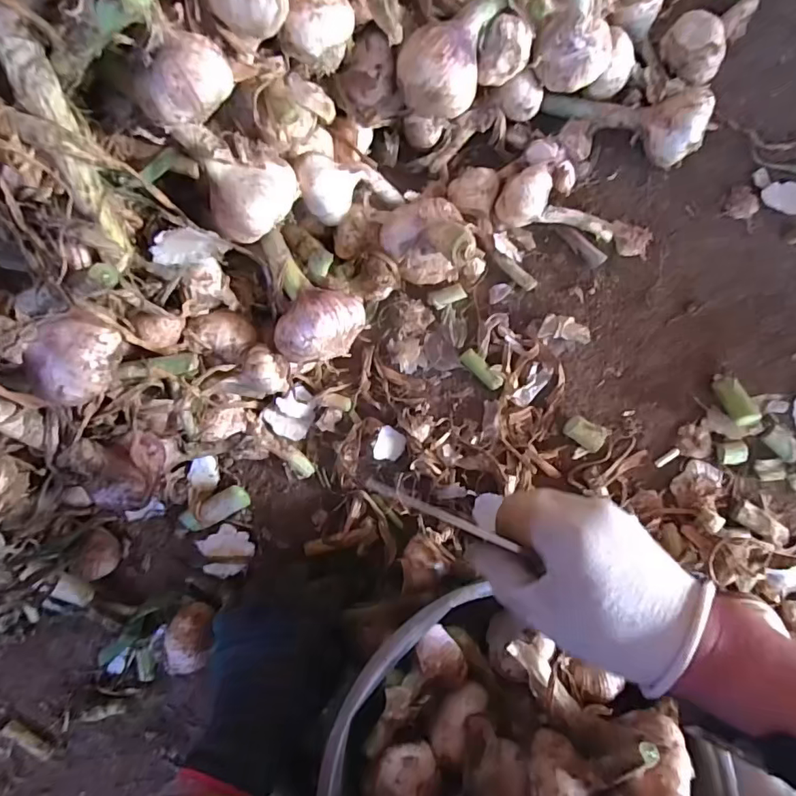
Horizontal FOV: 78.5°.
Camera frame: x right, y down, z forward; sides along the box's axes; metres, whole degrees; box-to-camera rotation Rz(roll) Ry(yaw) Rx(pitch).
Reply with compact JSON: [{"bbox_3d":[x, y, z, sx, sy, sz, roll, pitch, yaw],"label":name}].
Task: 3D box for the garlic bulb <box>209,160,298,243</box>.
[{"bbox_3d":[-0.105,-0.146,0.363,0.062,0.051,0.052,-12,86,4],"label":"garlic bulb"}]

